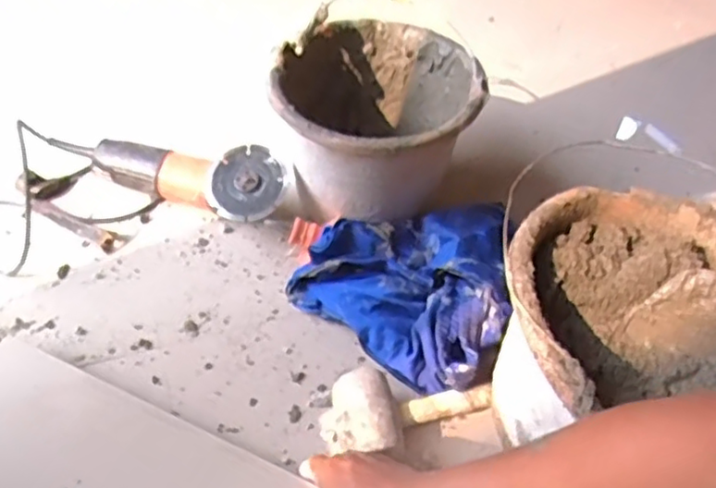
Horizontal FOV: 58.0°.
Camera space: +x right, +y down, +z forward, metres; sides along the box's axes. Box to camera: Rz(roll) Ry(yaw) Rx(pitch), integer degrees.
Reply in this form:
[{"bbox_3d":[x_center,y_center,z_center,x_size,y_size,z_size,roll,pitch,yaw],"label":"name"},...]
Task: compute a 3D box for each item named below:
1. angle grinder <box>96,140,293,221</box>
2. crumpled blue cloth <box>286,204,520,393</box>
[{"bbox_3d":[-0.212,-0.085,0.822,0.267,0.099,0.082,23,46,15],"label":"angle grinder"},{"bbox_3d":[0.082,0.036,0.748,0.233,0.098,0.242,33,50,24],"label":"crumpled blue cloth"}]

